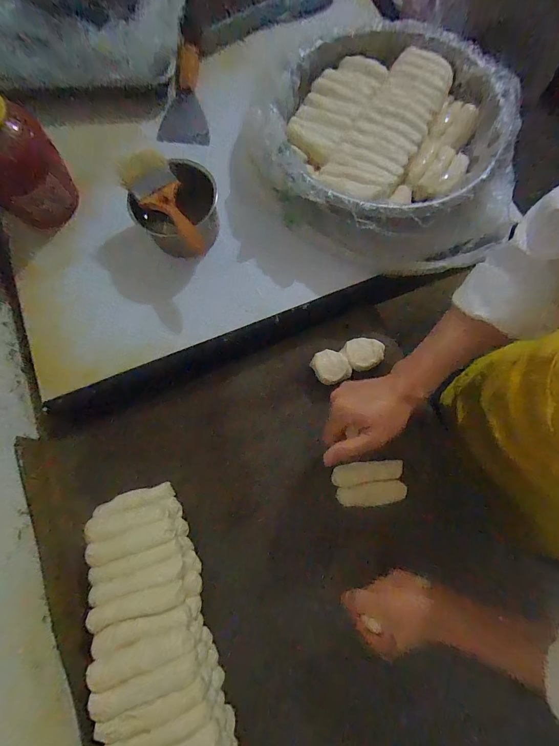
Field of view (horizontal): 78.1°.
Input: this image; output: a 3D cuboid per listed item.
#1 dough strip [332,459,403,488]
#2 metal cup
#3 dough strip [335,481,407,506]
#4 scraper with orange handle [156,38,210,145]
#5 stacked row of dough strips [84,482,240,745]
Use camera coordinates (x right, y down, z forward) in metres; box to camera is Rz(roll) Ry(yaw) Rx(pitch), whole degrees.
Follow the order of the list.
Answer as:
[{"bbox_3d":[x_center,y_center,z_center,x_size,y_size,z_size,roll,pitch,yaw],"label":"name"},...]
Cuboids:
[{"bbox_3d":[0.134,0.151,0.526,0.108,0.014,0.032,-6,75,0],"label":"dough strip"},{"bbox_3d":[-0.164,-0.250,0.541,0.129,0.082,0.129,0,75,1],"label":"metal cup"},{"bbox_3d":[0.136,0.179,0.511,0.098,0.019,0.030,-7,75,0],"label":"dough strip"},{"bbox_3d":[-0.167,-0.515,0.624,0.086,0.026,0.190,5,88,3],"label":"scraper with orange handle"},{"bbox_3d":[-0.135,0.411,0.429,0.137,0.088,0.520,-20,75,-4],"label":"stacked row of dough strips"}]

